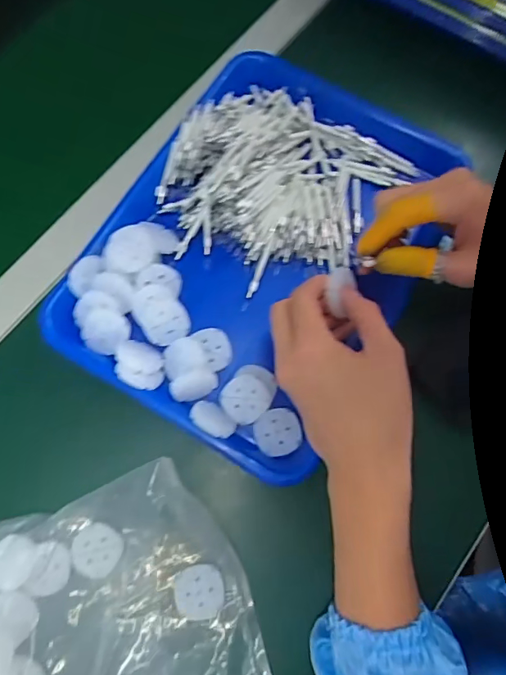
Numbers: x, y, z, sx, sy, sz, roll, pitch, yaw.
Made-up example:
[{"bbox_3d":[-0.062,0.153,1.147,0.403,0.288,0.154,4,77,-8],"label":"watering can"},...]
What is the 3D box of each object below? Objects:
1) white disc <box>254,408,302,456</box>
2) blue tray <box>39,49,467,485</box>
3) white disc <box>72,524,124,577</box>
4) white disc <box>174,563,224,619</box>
[{"bbox_3d":[0.018,0.074,0.376,0.034,0.008,0.036,0,75,0],"label":"white disc"},{"bbox_3d":[-0.002,-0.089,0.414,0.274,0.046,0.335,31,77,8],"label":"blue tray"},{"bbox_3d":[-0.116,0.157,0.356,0.034,0.009,0.035,0,75,0],"label":"white disc"},{"bbox_3d":[-0.039,0.184,0.351,0.036,0.006,0.034,0,75,0],"label":"white disc"}]

